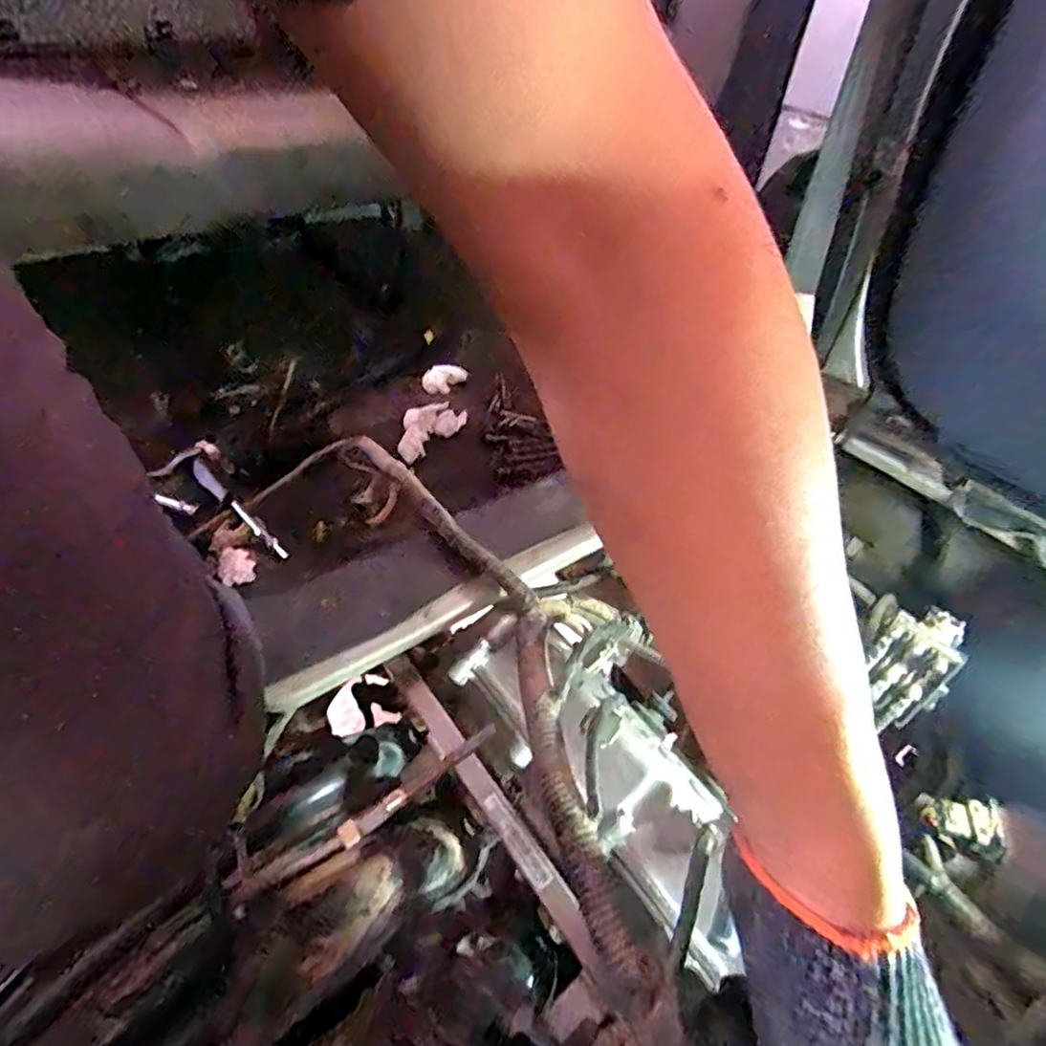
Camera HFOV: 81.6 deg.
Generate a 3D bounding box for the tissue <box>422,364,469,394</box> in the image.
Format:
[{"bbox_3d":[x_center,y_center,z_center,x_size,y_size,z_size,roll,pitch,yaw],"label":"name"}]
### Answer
[{"bbox_3d":[-0.103,-0.189,0.795,0.058,0.030,0.021,-4,46,-11],"label":"tissue"}]

